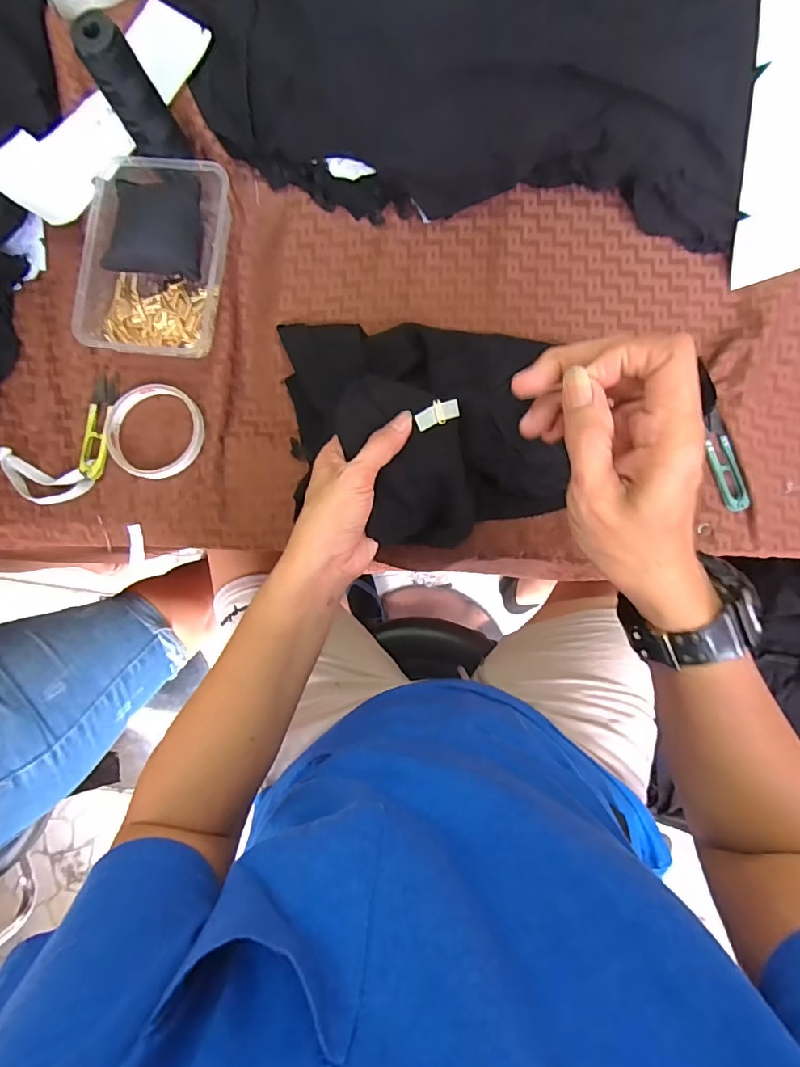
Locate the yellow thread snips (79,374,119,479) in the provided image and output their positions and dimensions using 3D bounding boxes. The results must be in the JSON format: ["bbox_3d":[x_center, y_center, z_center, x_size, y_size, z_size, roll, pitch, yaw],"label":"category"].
[{"bbox_3d":[-0.274,-0.099,0.436,0.025,0.008,0.099,1,83,0],"label":"yellow thread snips"}]

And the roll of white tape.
[{"bbox_3d":[-0.219,-0.092,0.429,0.087,0.012,0.086,0,83,0],"label":"roll of white tape"}]

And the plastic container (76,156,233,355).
[{"bbox_3d":[-0.223,-0.254,0.438,0.116,0.042,0.174,4,83,1],"label":"plastic container"}]

